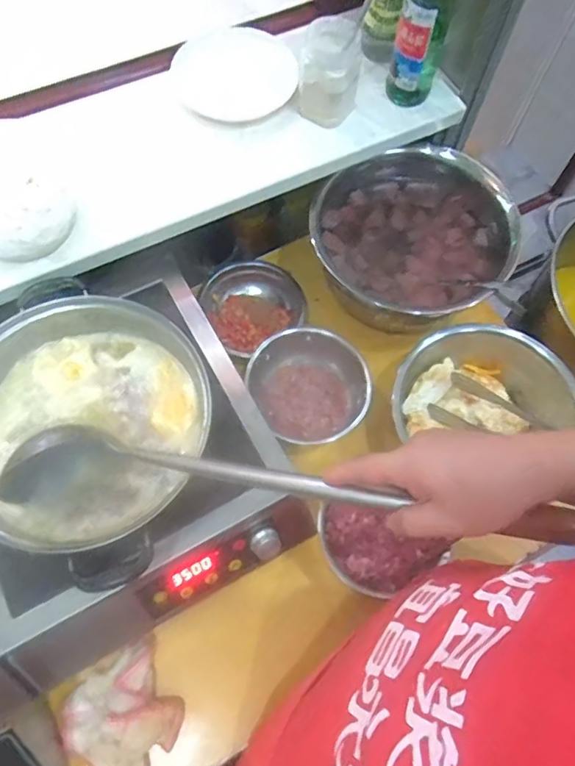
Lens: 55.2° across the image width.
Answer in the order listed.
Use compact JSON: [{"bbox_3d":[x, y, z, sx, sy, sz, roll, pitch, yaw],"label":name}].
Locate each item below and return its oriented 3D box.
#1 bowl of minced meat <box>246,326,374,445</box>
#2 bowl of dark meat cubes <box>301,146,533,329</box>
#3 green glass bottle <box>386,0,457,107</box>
[{"bbox_3d":[0.031,0.004,0.785,0.166,0.089,0.145,-1,67,-2],"label":"bowl of minced meat"},{"bbox_3d":[0.180,-0.205,0.821,0.266,0.147,0.258,1,67,-1],"label":"bowl of dark meat cubes"},{"bbox_3d":[0.170,-0.457,0.644,0.062,0.270,0.072,15,67,4],"label":"green glass bottle"}]

